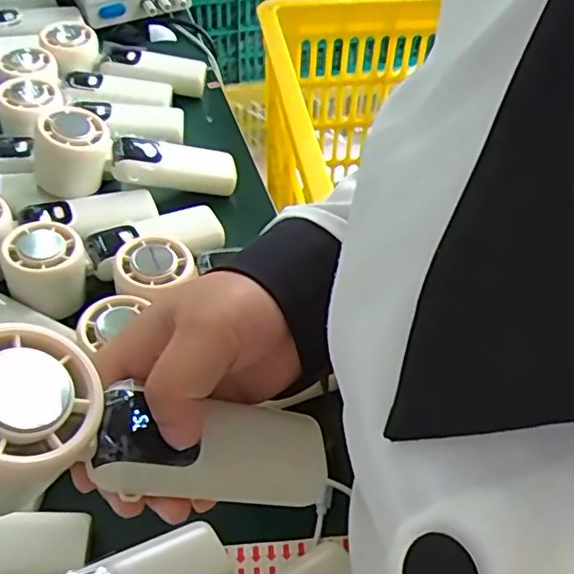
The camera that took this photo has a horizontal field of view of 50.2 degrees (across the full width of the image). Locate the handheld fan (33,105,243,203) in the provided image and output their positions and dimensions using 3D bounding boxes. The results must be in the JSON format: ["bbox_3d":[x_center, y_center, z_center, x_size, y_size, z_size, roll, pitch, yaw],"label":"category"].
[{"bbox_3d":[-0.127,-0.104,0.524,0.165,0.063,0.056,3,47,-28],"label":"handheld fan"}]

